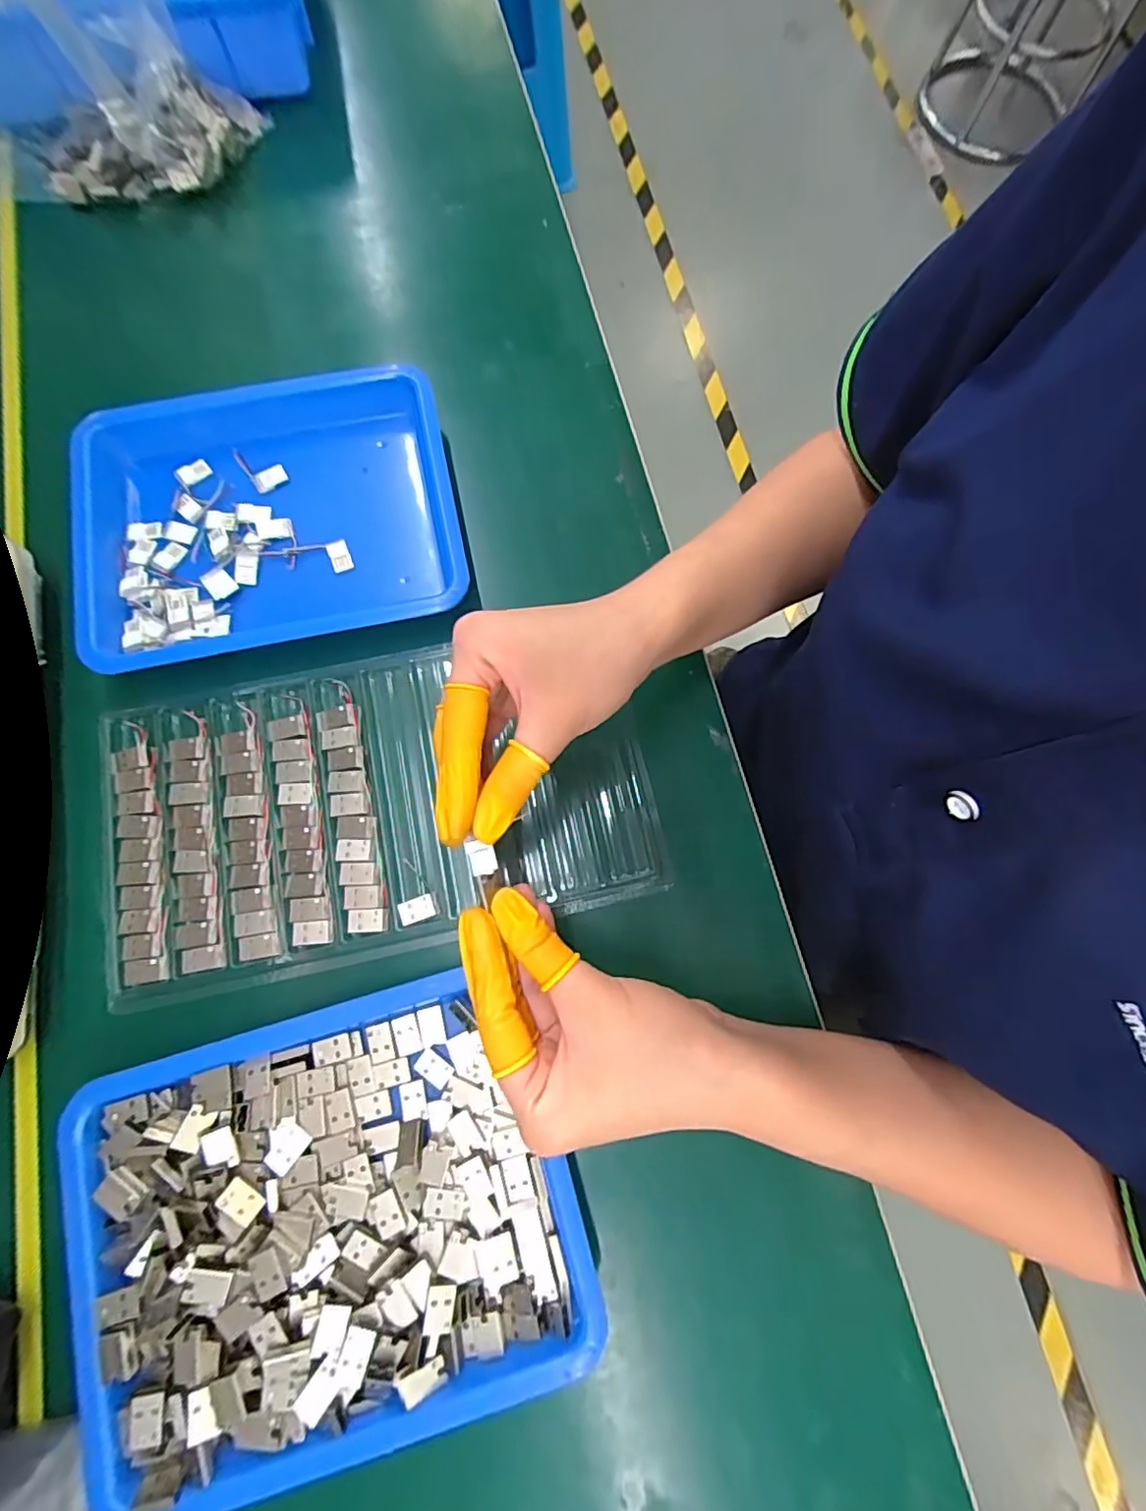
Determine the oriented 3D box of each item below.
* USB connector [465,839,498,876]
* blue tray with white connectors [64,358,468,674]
[{"bbox_3d":[-0.037,0.042,0.244,0.011,0.005,0.014,-17,77,-6],"label":"USB connector"},{"bbox_3d":[-0.186,-0.141,0.352,0.224,0.024,0.169,-12,77,-5],"label":"blue tray with white connectors"}]

